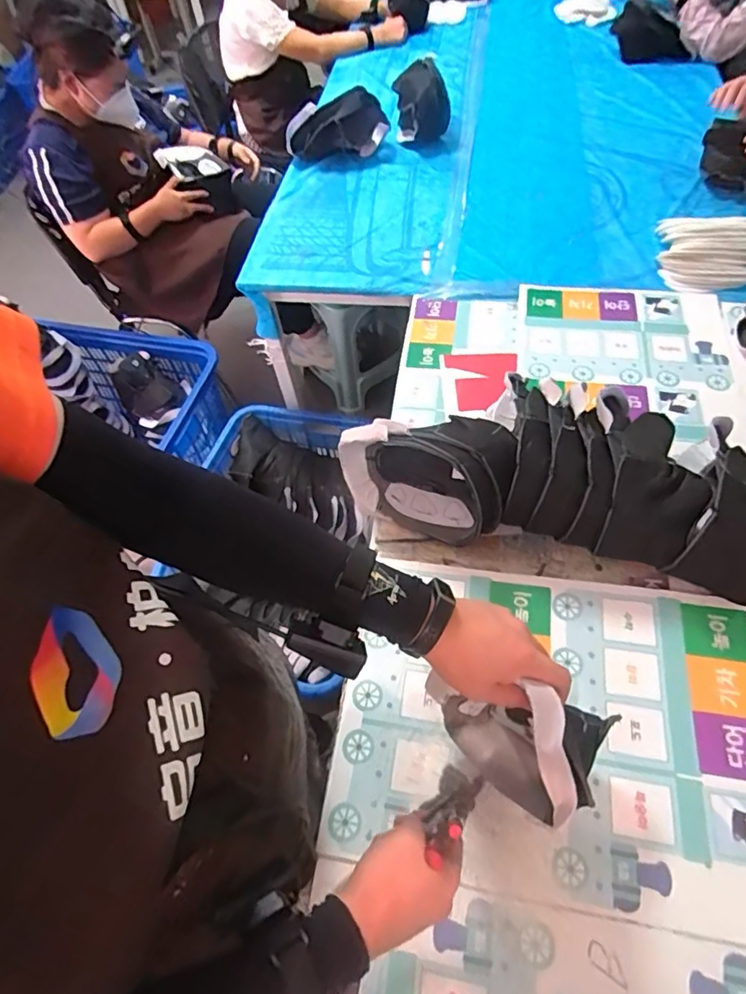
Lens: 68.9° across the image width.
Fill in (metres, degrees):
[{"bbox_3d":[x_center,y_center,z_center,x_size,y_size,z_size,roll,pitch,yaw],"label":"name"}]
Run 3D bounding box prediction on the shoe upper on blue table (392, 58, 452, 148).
[{"bbox_3d":[0.132,-1.072,1.491,0.156,0.162,0.106,2,58,7],"label":"shoe upper on blue table"}]

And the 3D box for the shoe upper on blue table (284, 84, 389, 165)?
[{"bbox_3d":[-0.096,-0.979,1.450,0.270,0.141,0.105,-11,56,-2],"label":"shoe upper on blue table"}]

